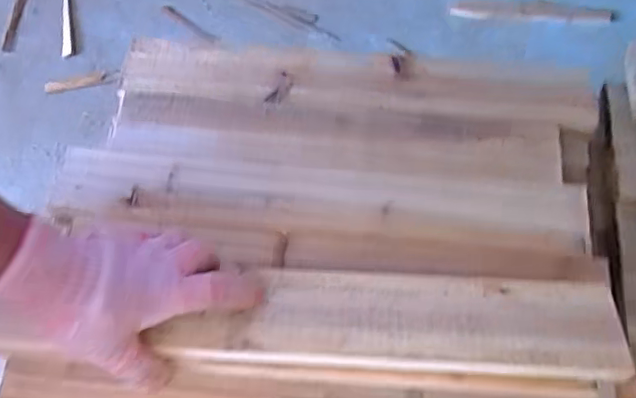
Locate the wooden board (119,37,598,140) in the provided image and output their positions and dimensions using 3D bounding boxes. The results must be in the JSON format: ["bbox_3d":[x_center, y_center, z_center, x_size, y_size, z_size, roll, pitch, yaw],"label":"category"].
[{"bbox_3d":[0.037,-0.111,0.596,0.484,0.019,0.107,4,64,2],"label":"wooden board"}]

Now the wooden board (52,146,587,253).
[{"bbox_3d":[-0.002,-0.001,0.544,0.492,0.014,0.075,5,64,2],"label":"wooden board"}]

